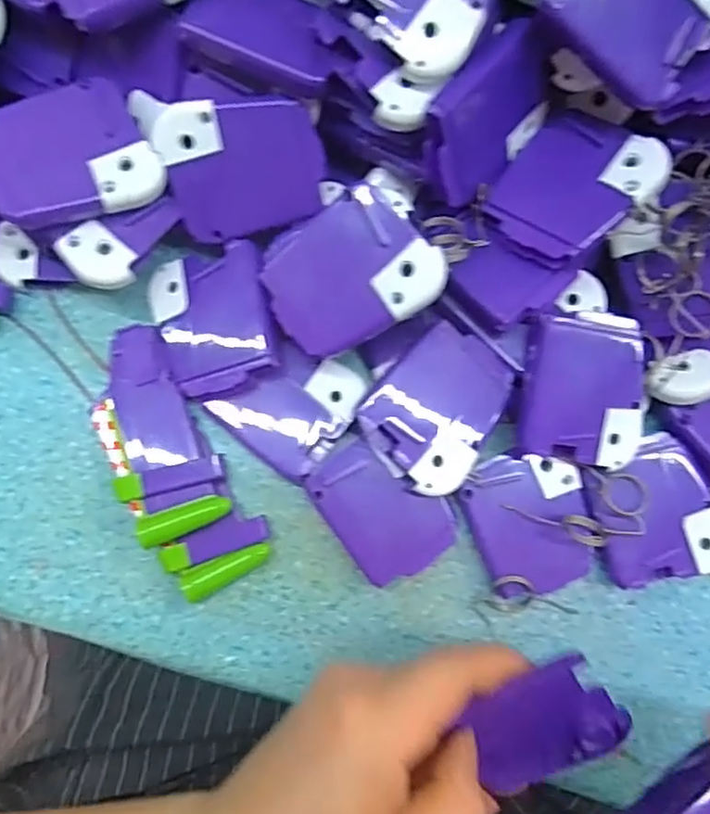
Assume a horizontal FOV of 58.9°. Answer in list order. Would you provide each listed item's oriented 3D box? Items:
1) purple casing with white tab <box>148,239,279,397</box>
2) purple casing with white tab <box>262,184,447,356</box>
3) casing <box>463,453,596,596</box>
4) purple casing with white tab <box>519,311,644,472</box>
[{"bbox_3d":[-0.059,-0.036,0.261,0.052,0.008,0.059,-15,78,15],"label":"purple casing with white tab"},{"bbox_3d":[-0.003,-0.051,0.241,0.062,0.004,0.052,-32,86,12],"label":"purple casing with white tab"},{"bbox_3d":[0.075,0.049,0.267,0.050,0.005,0.057,-12,83,-5],"label":"casing"},{"bbox_3d":[0.093,-0.006,0.258,0.051,0.011,0.061,1,97,-12],"label":"purple casing with white tab"}]

